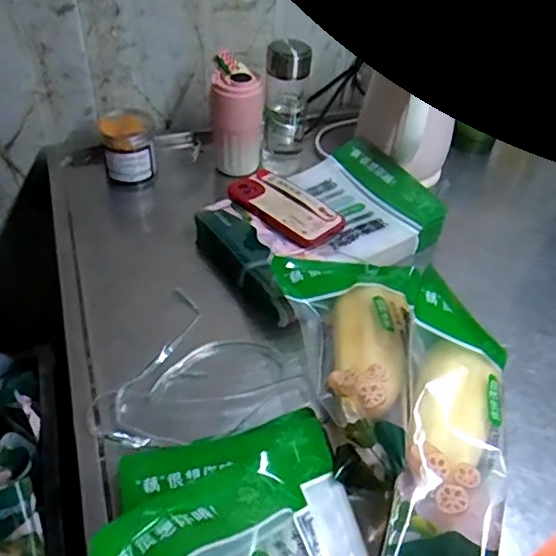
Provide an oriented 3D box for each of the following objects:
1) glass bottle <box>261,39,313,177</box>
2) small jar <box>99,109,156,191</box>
[{"bbox_3d":[0.012,-0.264,0.895,0.066,0.210,0.076,3,44,-1],"label":"glass bottle"},{"bbox_3d":[-0.225,-0.191,0.881,0.081,0.091,0.061,-5,44,-9],"label":"small jar"}]

